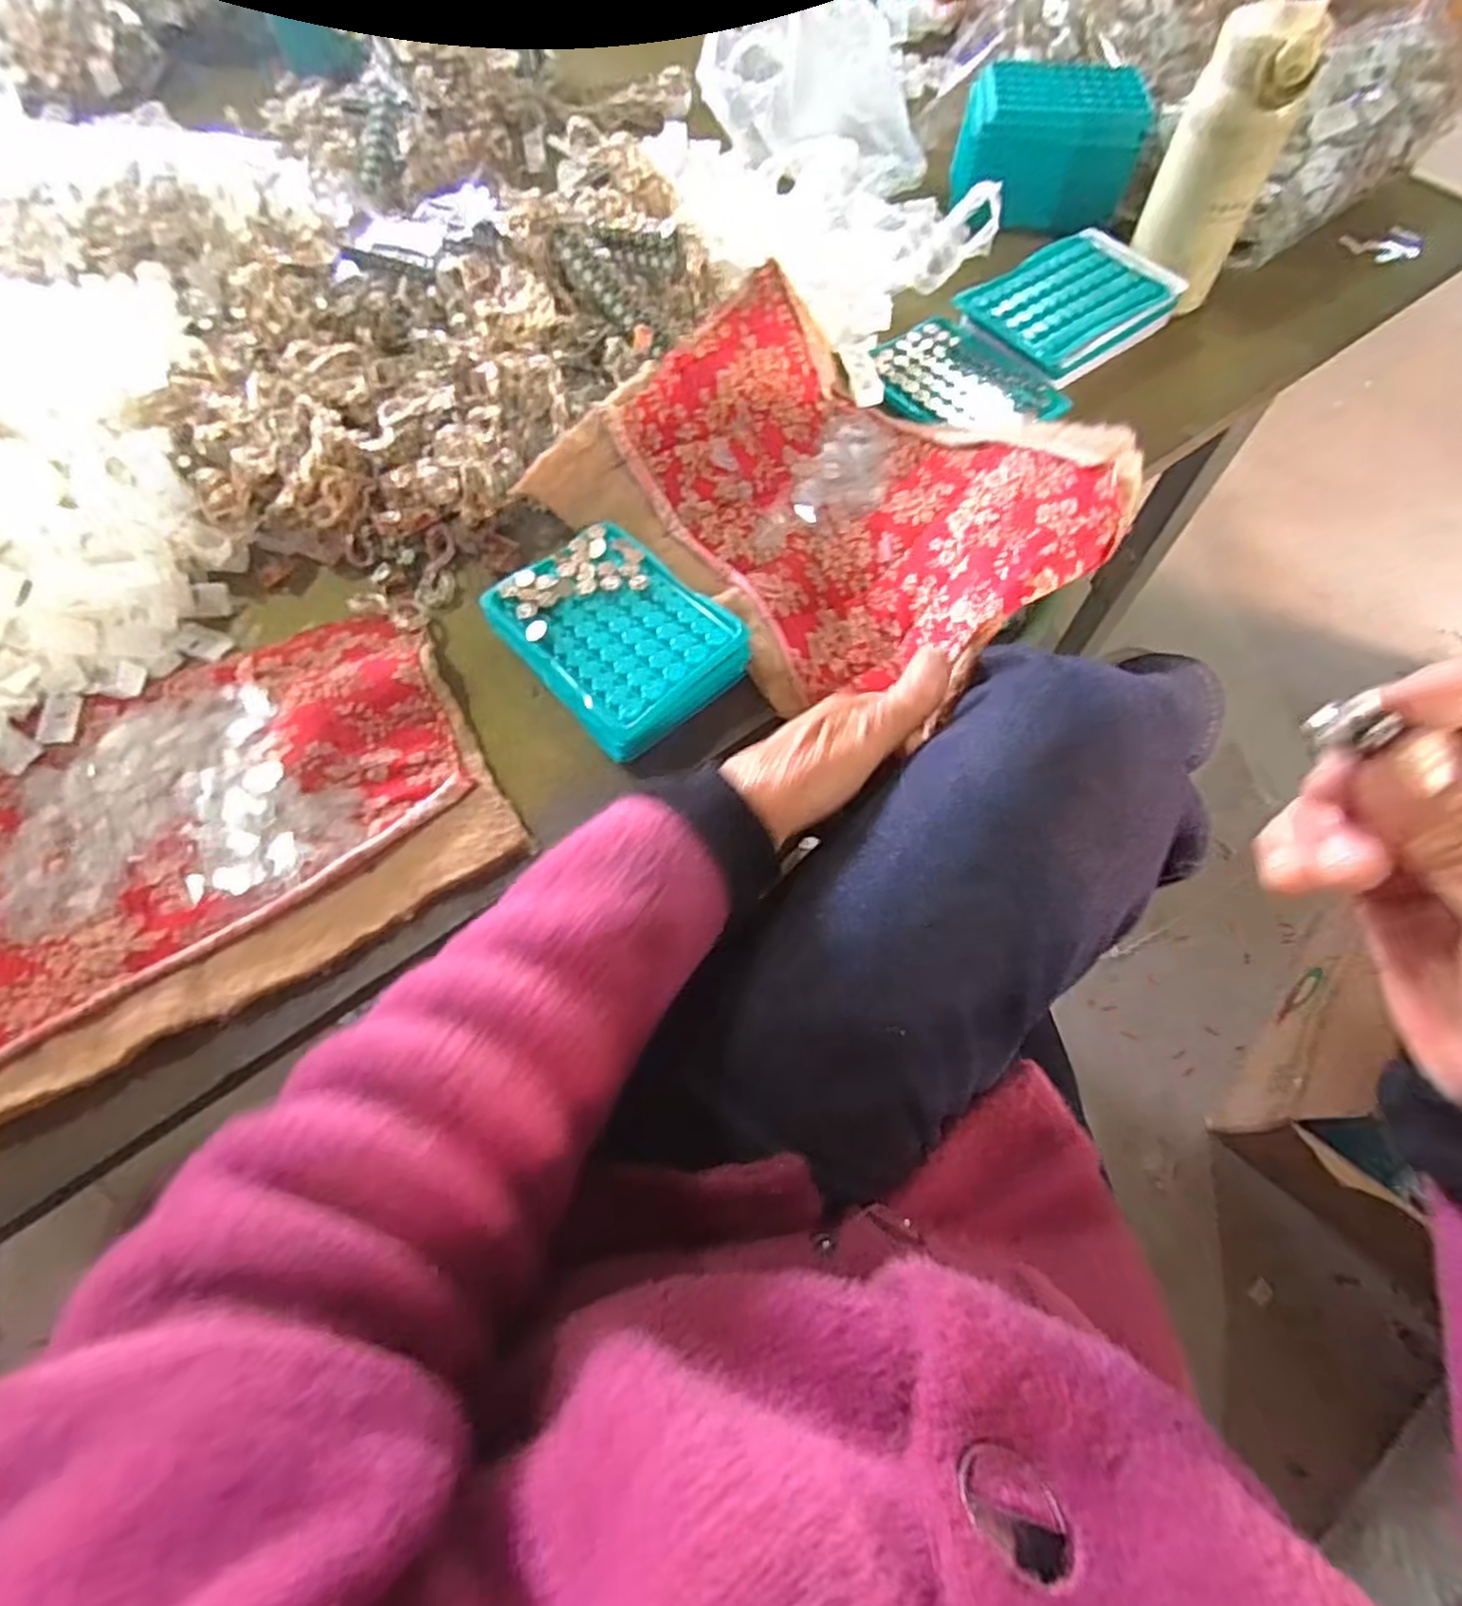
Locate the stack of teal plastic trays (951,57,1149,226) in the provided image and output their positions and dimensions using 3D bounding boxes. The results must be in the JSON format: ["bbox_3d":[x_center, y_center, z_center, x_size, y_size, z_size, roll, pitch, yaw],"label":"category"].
[{"bbox_3d":[0.262,-0.548,0.616,0.139,0.078,0.081,8,65,4],"label":"stack of teal plastic trays"}]

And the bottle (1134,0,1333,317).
[{"bbox_3d":[0.330,-0.433,0.501,0.069,0.148,0.040,21,66,10],"label":"bottle"}]

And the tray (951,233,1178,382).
[{"bbox_3d":[0.250,-0.367,0.541,0.136,0.023,0.101,-33,69,-15],"label":"tray"}]

